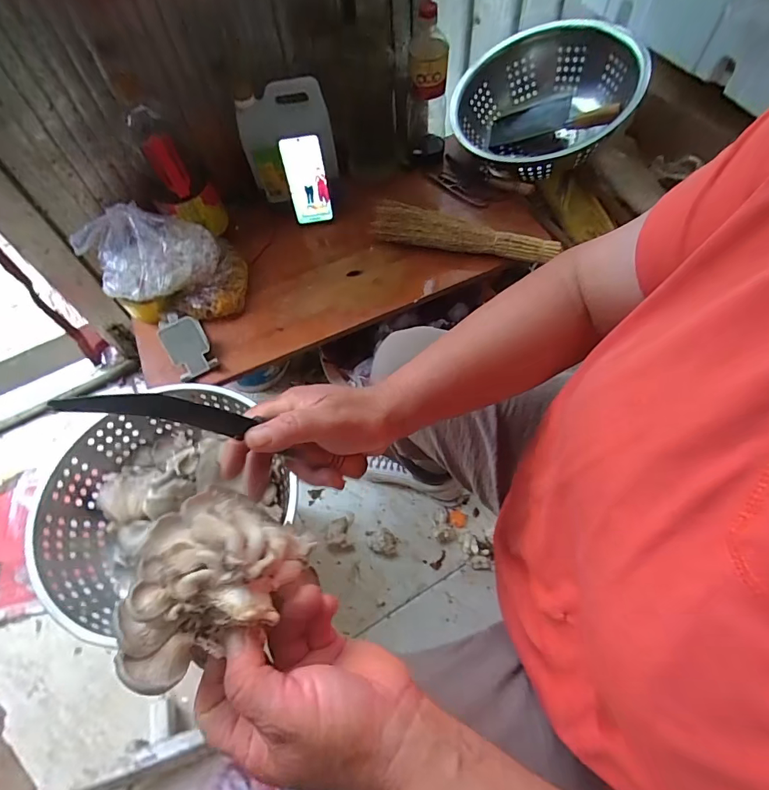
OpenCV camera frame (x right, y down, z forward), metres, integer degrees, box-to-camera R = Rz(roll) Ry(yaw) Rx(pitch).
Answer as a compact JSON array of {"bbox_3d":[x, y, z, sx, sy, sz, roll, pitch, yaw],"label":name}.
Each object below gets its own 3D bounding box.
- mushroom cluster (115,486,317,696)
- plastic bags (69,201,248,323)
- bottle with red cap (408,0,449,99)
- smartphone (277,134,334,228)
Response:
[{"bbox_3d":[-0.097,0.109,0.244,0.070,0.066,0.106,16,58,13],"label":"mushroom cluster"},{"bbox_3d":[-0.371,-0.233,0.752,0.225,0.166,0.163,-9,59,-1],"label":"plastic bags"},{"bbox_3d":[0.080,-0.616,0.772,0.069,0.144,0.076,3,59,6],"label":"bottle with red cap"},{"bbox_3d":[-0.146,-0.402,0.813,0.073,0.156,0.012,-12,49,-4],"label":"smartphone"}]

